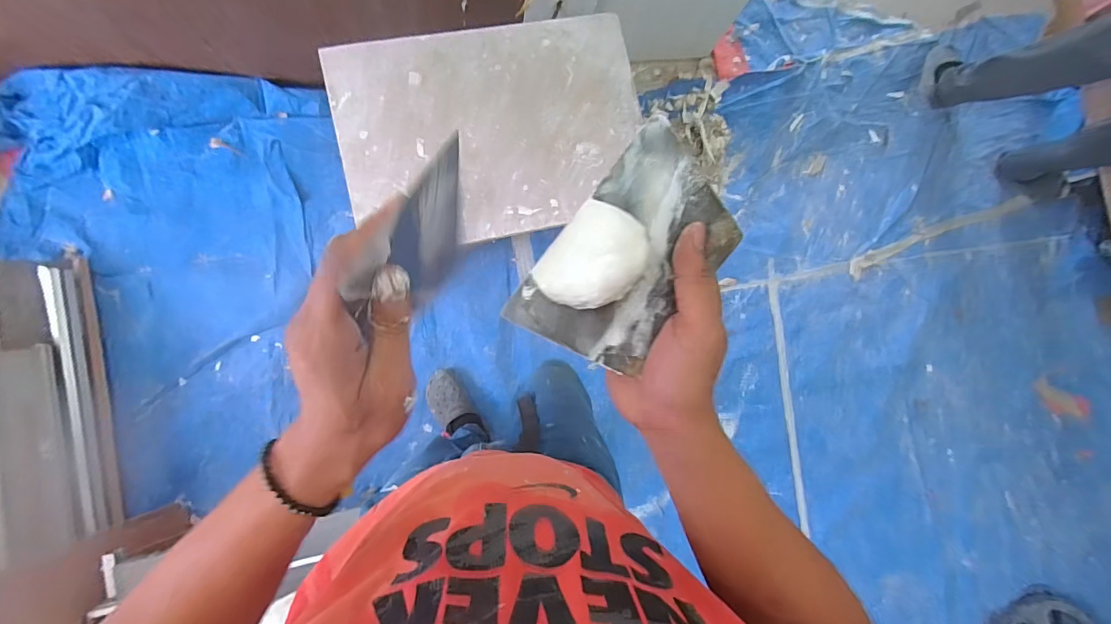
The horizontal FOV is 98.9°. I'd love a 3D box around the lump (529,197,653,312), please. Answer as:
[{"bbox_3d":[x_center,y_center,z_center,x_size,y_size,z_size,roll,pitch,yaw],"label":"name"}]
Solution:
[{"bbox_3d":[0.023,-0.030,0.270,0.050,0.027,0.061,38,84,-5],"label":"lump"}]

